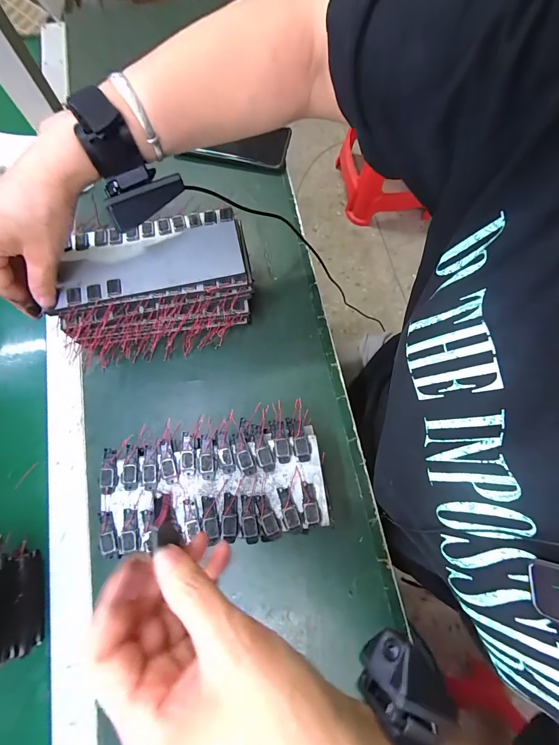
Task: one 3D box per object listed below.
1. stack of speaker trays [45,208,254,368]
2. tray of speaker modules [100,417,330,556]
[{"bbox_3d":[-0.130,-0.089,0.362,0.195,0.082,0.116,-11,75,-3],"label":"stack of speaker trays"},{"bbox_3d":[-0.059,0.101,0.299,0.195,0.015,0.098,-6,75,-2],"label":"tray of speaker modules"}]

